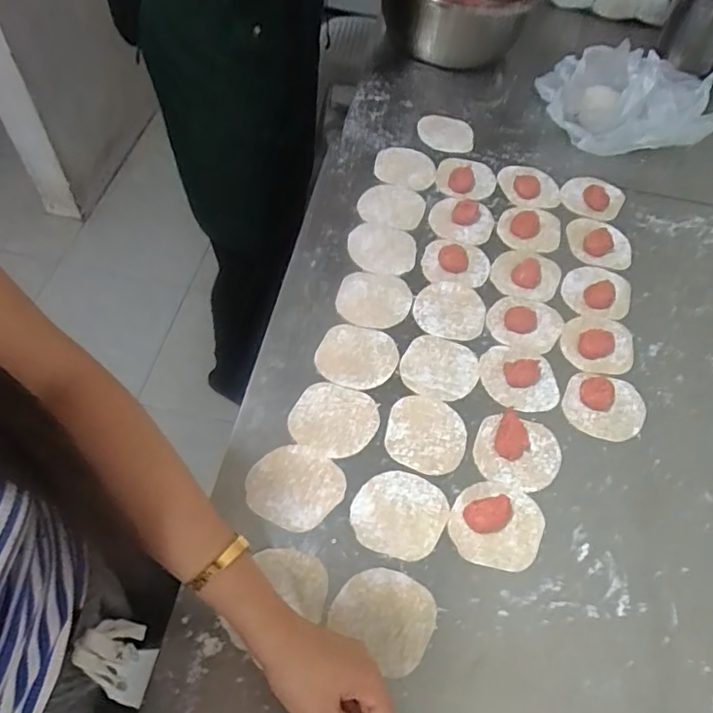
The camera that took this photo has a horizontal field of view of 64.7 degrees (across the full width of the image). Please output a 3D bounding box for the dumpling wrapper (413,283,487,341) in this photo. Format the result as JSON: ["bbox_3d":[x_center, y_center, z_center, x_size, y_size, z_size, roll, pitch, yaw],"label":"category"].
[{"bbox_3d":[0.112,-0.056,0.672,0.083,0.004,0.082,3,61,-6],"label":"dumpling wrapper"}]

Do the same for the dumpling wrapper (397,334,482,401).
[{"bbox_3d":[0.092,0.012,0.624,0.083,0.004,0.080,2,58,-3],"label":"dumpling wrapper"}]

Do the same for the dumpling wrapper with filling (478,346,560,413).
[{"bbox_3d":[0.181,0.022,0.620,0.089,0.014,0.077,16,58,5],"label":"dumpling wrapper with filling"}]

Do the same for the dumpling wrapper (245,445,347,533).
[{"bbox_3d":[-0.059,0.123,0.536,0.080,0.004,0.082,2,58,-3],"label":"dumpling wrapper"}]

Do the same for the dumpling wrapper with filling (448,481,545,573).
[{"bbox_3d":[0.132,0.153,0.523,0.084,0.022,0.078,2,58,-3],"label":"dumpling wrapper with filling"}]

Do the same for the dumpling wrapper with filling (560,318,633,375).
[{"bbox_3d":[0.283,-0.016,0.653,0.083,0.014,0.078,23,59,10],"label":"dumpling wrapper with filling"}]

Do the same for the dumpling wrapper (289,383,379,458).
[{"bbox_3d":[-0.023,0.065,0.578,0.085,0.005,0.079,19,59,7],"label":"dumpling wrapper"}]

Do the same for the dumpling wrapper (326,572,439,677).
[{"bbox_3d":[0.026,0.220,0.481,0.080,0.004,0.072,36,62,17],"label":"dumpling wrapper"}]

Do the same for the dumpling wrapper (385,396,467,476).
[{"bbox_3d":[0.072,0.079,0.576,0.080,0.004,0.082,2,58,-3],"label":"dumpling wrapper"}]

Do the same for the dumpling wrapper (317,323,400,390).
[{"bbox_3d":[0.001,-0.001,0.622,0.084,0.004,0.078,17,59,6],"label":"dumpling wrapper"}]

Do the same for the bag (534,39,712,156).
[{"bbox_3d":[0.423,-0.404,0.857,0.262,0.114,0.168,9,58,1],"label":"bag"}]

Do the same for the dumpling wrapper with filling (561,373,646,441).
[{"bbox_3d":[0.270,0.051,0.608,0.082,0.019,0.077,2,58,-3],"label":"dumpling wrapper with filling"}]

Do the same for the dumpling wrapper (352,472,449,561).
[{"bbox_3d":[0.040,0.146,0.527,0.085,0.004,0.078,2,58,-3],"label":"dumpling wrapper"}]

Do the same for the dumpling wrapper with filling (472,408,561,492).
[{"bbox_3d":[0.164,0.093,0.568,0.083,0.018,0.080,2,58,-3],"label":"dumpling wrapper with filling"}]

